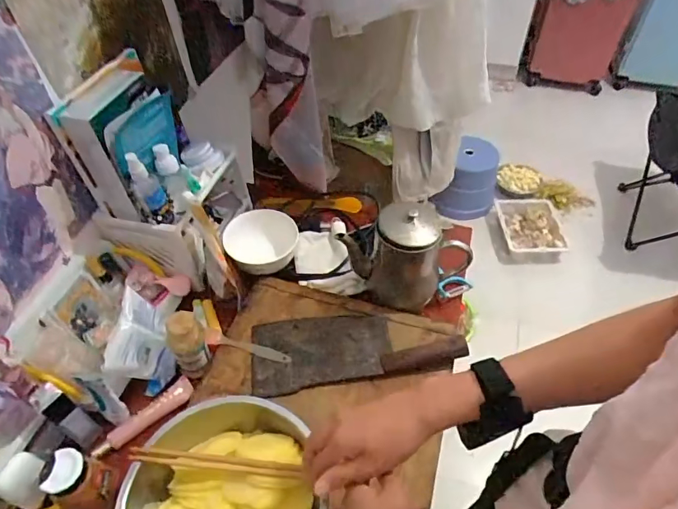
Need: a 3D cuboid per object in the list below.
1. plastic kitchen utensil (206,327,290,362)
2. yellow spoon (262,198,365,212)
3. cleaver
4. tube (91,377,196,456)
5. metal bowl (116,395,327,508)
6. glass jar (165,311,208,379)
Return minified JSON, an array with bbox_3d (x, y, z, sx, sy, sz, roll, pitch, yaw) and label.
[{"bbox_3d":[-0.139,0.140,0.685,0.140,0.007,0.028,18,51,16],"label":"plastic kitchen utensil"},{"bbox_3d":[-0.058,-0.104,0.962,0.205,0.026,0.031,-1,48,-1],"label":"yellow spoon"},{"bbox_3d":[0.022,0.128,0.681,0.298,0.029,0.116,-8,49,-6],"label":"cleaver"},{"bbox_3d":[-0.267,0.225,0.637,0.029,0.020,0.145,34,57,27],"label":"tube"},{"bbox_3d":[-0.129,0.274,0.508,0.201,0.075,0.211,0,48,0],"label":"metal bowl"},{"bbox_3d":[-0.211,0.130,0.652,0.042,0.118,0.040,0,48,0],"label":"glass jar"}]

